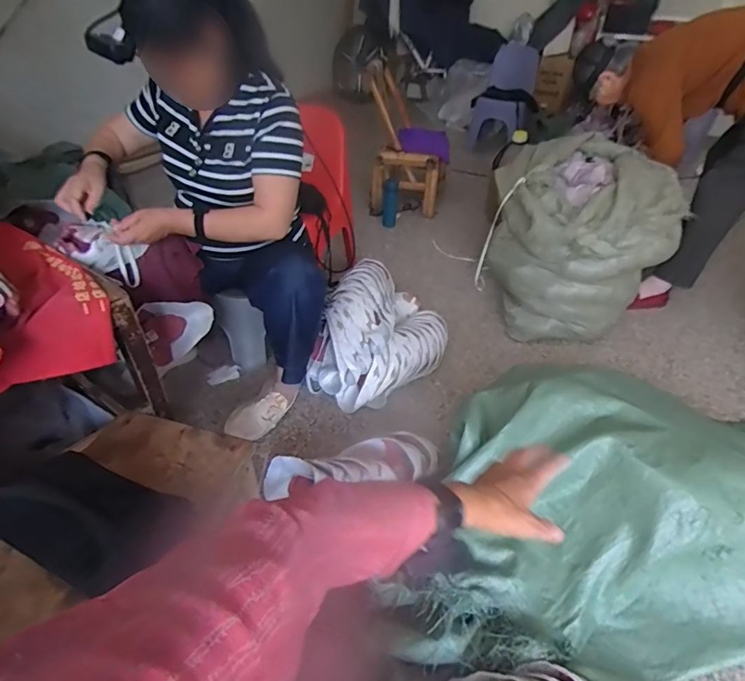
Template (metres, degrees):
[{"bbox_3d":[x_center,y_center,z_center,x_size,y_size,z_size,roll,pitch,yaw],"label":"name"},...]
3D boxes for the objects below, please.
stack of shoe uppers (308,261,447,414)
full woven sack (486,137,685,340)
[{"bbox_3d":[0.032,-0.028,1.323,0.314,0.241,0.397,20,42,21],"label":"stack of shoe uppers"},{"bbox_3d":[0.681,-0.350,1.593,0.547,0.472,0.612,8,39,7],"label":"full woven sack"}]

